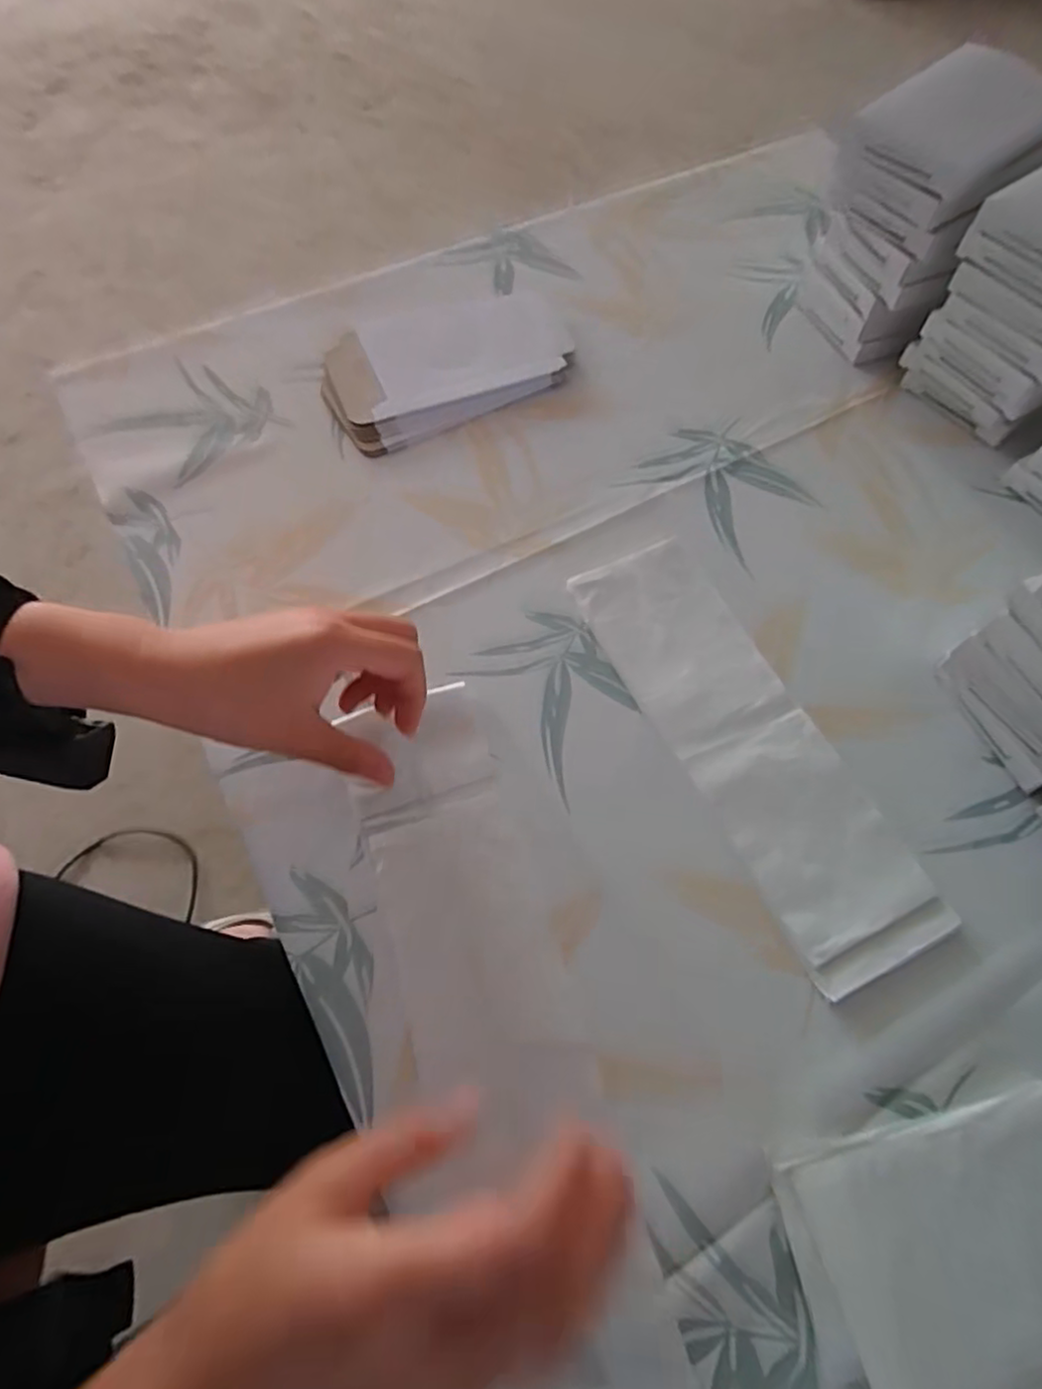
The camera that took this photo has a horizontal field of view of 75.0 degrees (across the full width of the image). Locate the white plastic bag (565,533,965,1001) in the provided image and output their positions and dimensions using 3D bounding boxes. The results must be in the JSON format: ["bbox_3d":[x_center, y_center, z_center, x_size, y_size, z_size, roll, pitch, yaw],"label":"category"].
[{"bbox_3d":[0.123,0.022,0.380,0.078,0.009,0.263,-22,64,-13],"label":"white plastic bag"}]

